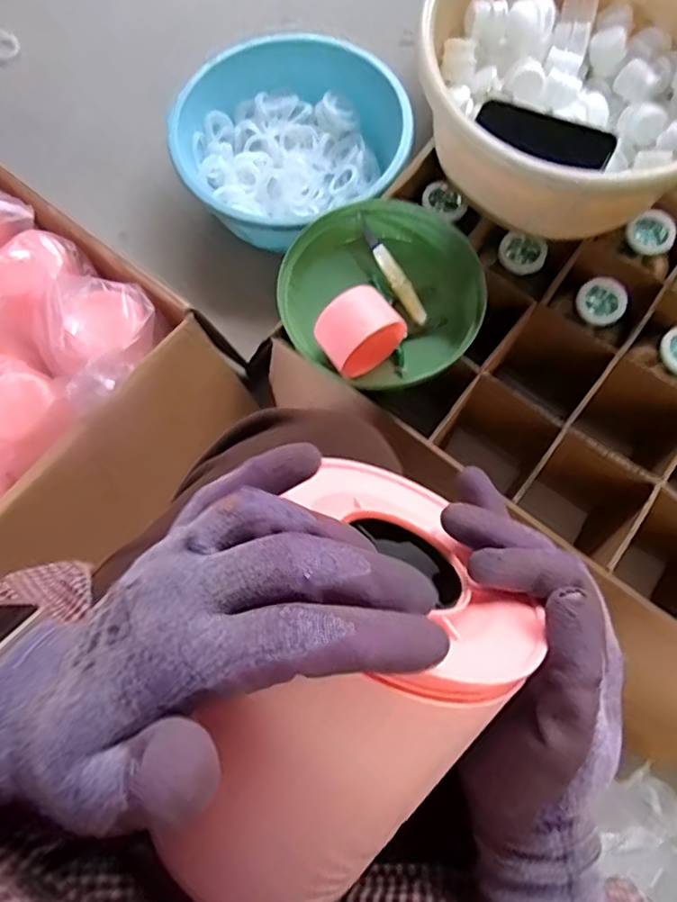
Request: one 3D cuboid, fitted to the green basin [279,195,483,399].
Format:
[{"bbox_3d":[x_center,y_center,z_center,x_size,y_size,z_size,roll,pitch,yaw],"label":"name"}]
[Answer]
[{"bbox_3d":[0.051,-0.181,0.686,0.209,0.082,0.214,0,72,1],"label":"green basin"}]

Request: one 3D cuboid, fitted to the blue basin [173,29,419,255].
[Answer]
[{"bbox_3d":[-0.076,-0.494,0.949,0.361,0.167,0.329,-10,72,-3],"label":"blue basin"}]

